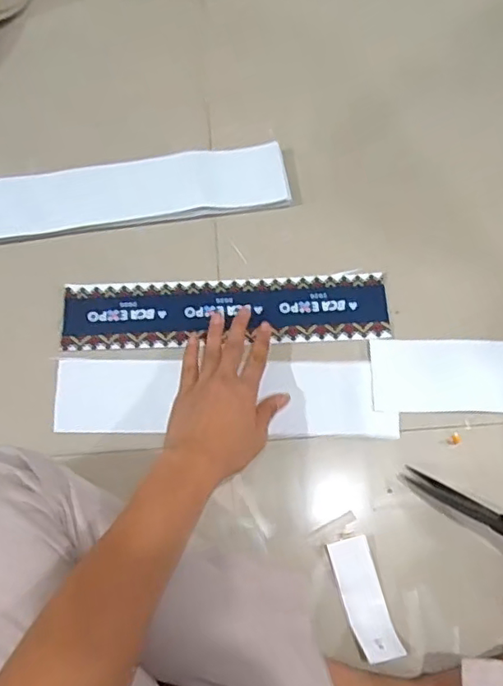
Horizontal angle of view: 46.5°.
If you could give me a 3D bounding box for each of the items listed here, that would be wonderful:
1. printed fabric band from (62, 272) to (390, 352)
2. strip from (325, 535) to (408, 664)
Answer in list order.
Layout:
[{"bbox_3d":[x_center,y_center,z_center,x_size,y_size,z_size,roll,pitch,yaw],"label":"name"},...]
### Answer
[{"bbox_3d":[-0.027,-0.034,0.624,0.340,0.006,0.075,-2,71,-1],"label":"printed fabric band"},{"bbox_3d":[0.101,0.226,0.520,0.038,0.012,0.100,-16,72,-5],"label":"strip"}]

